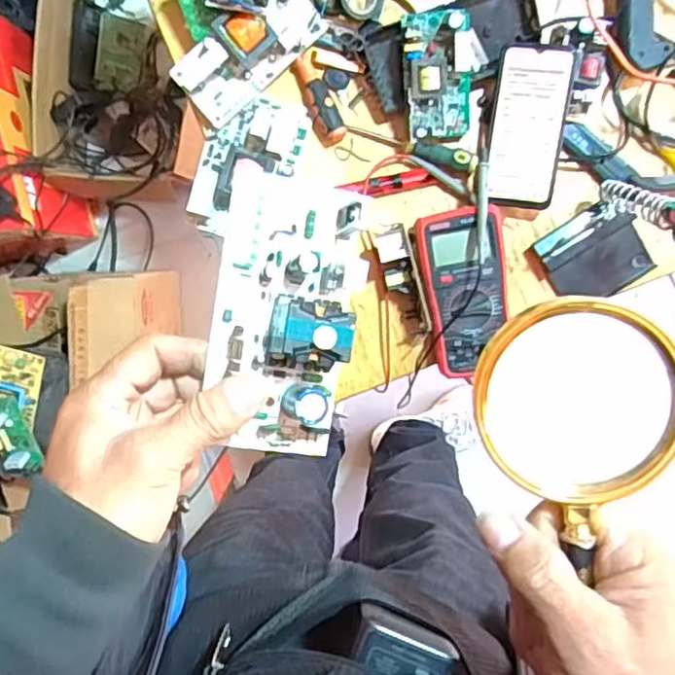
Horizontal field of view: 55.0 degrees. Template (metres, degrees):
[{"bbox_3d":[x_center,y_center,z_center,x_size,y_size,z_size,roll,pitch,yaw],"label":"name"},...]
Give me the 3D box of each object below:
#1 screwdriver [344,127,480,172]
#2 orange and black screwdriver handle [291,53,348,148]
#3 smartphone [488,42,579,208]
[{"bbox_3d":[0.084,-0.211,0.719,0.145,0.021,0.021,18,97,8],"label":"screwdriver"},{"bbox_3d":[-0.021,-0.262,0.713,0.034,0.021,0.099,-24,95,5],"label":"orange and black screwdriver handle"},{"bbox_3d":[0.203,-0.224,0.694,0.076,0.013,0.163,8,104,5],"label":"smartphone"}]

